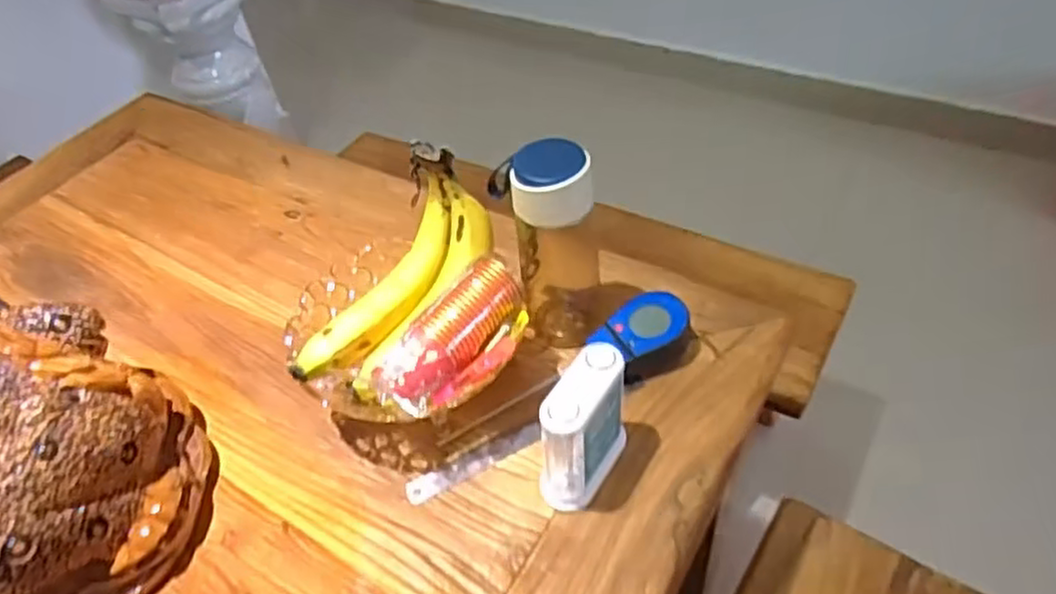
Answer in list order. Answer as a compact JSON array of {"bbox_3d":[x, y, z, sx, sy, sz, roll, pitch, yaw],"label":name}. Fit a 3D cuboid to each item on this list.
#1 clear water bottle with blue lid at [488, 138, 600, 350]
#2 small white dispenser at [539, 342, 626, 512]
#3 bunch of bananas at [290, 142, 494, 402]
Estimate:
[{"bbox_3d":[0.019,-0.044,0.630,0.087,0.205,0.060,1,47,8],"label":"clear water bottle with blue lid"},{"bbox_3d":[0.041,0.100,0.544,0.038,0.112,0.084,26,55,28],"label":"small white dispenser"},{"bbox_3d":[-0.113,-0.019,0.599,0.091,0.074,0.220,22,69,25],"label":"bunch of bananas"}]

